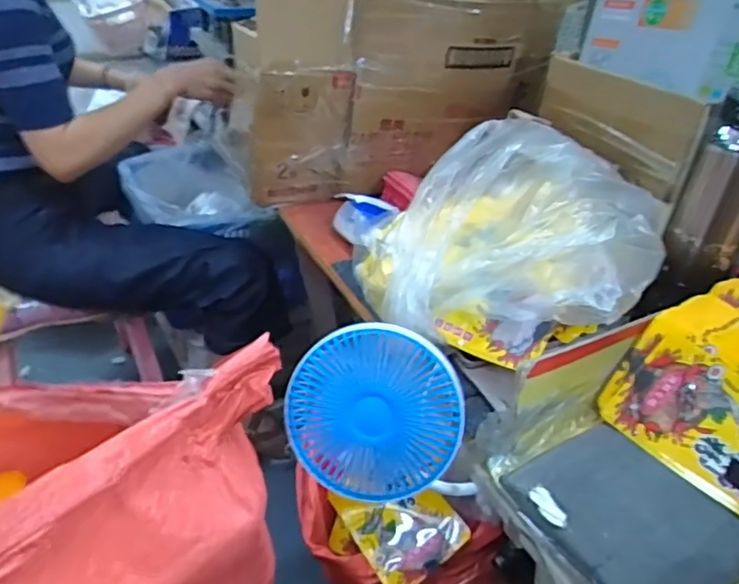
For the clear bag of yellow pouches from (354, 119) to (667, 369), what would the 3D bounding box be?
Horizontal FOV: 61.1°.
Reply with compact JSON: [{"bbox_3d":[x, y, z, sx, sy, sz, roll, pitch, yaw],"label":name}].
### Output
[{"bbox_3d":[0.150,-0.055,0.696,0.327,0.185,0.206,10,35,7],"label":"clear bag of yellow pouches"}]

